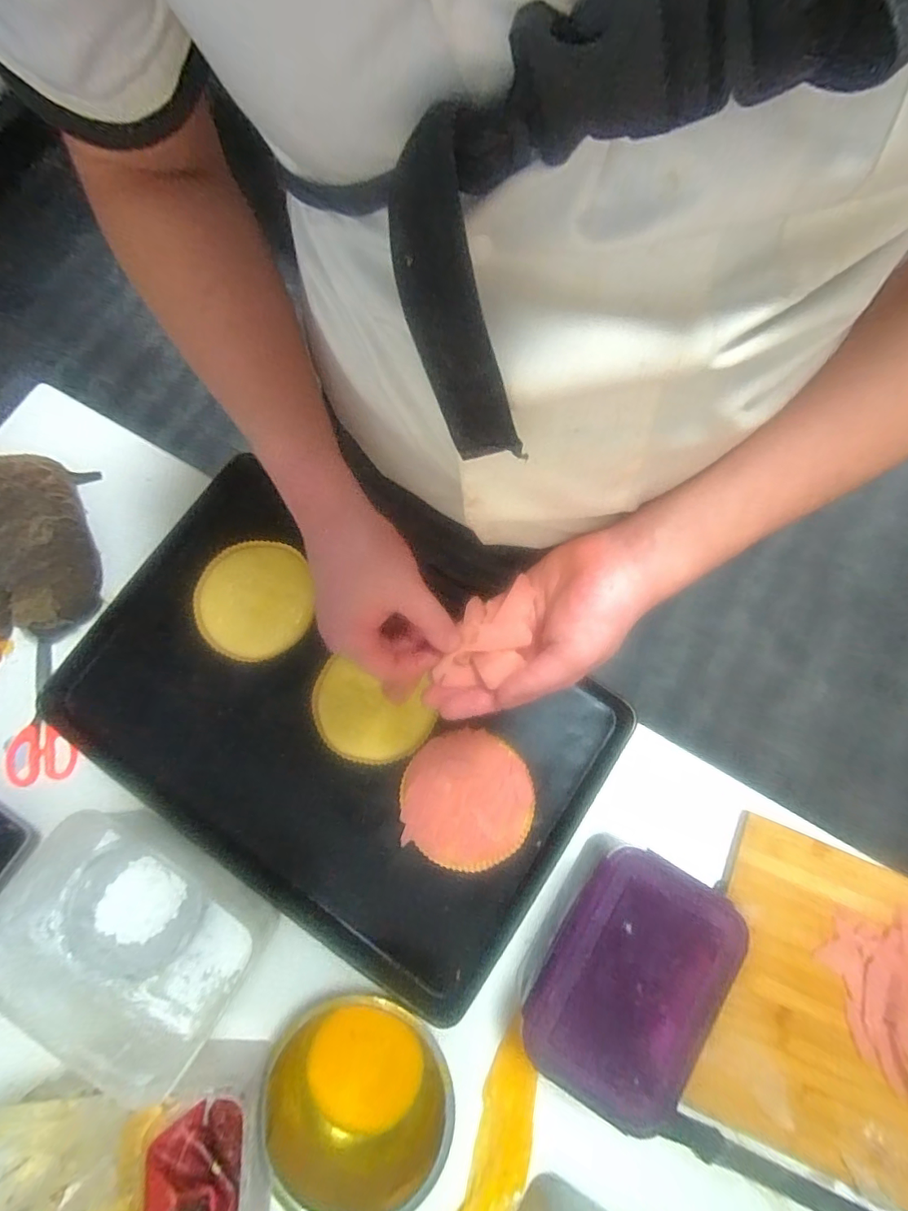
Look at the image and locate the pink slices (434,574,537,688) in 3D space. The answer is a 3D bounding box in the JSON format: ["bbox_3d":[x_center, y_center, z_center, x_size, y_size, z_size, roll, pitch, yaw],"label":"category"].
[{"bbox_3d":[0.026,0.026,0.383,0.052,0.032,0.084,25,79,6],"label":"pink slices"}]

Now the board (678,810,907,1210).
[{"bbox_3d":[0.466,0.444,0.528,0.389,0.031,0.300,21,78,5],"label":"board"}]

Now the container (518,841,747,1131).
[{"bbox_3d":[0.171,0.358,0.510,0.150,0.098,0.212,33,79,7],"label":"container"}]

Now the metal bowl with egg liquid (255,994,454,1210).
[{"bbox_3d":[-0.096,0.491,0.512,0.190,0.107,0.164,34,80,7],"label":"metal bowl with egg liquid"}]

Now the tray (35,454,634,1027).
[{"bbox_3d":[-0.149,0.138,0.620,0.607,0.058,0.414,34,80,7],"label":"tray"}]

